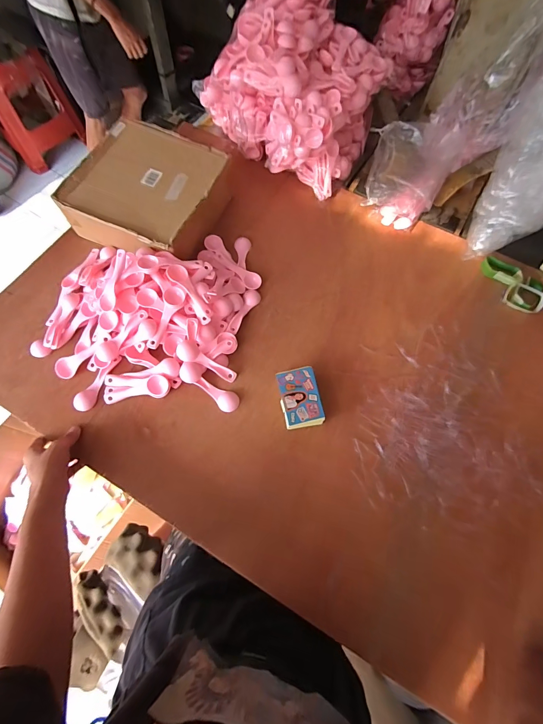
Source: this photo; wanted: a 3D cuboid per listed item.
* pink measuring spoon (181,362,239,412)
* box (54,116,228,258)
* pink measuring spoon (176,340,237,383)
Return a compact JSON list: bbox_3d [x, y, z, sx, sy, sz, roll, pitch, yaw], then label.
[{"bbox_3d":[-0.107,0.042,0.573,0.117,0.015,0.038,39,70,-2],"label":"pink measuring spoon"},{"bbox_3d":[-0.257,-0.361,0.706,0.277,0.083,0.294,20,69,6],"label":"box"},{"bbox_3d":[-0.112,0.000,0.578,0.110,0.014,0.034,31,67,-16],"label":"pink measuring spoon"}]

